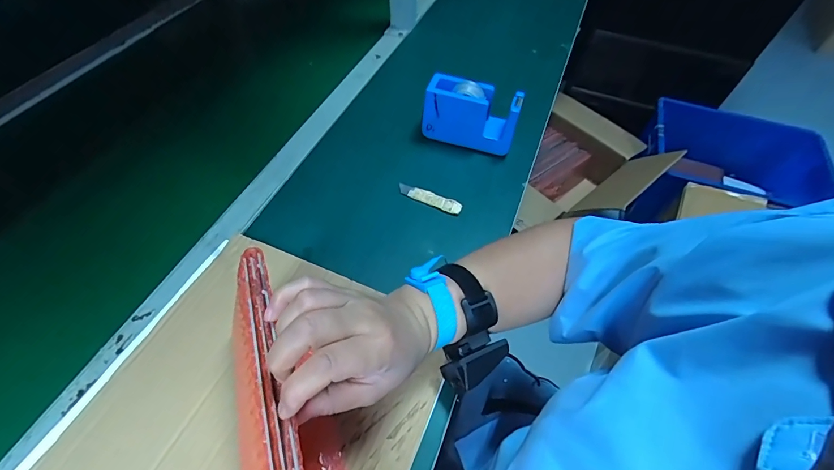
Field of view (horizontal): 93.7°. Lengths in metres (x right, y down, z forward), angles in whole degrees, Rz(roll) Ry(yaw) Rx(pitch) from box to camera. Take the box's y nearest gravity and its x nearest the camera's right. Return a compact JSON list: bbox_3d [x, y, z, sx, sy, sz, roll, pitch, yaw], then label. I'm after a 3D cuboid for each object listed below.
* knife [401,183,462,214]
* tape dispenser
[{"bbox_3d":[0.017,-0.048,0.512,0.087,0.006,0.018,20,78,17],"label":"knife"},{"bbox_3d":[0.075,-0.166,0.547,0.125,0.088,0.043,15,55,9],"label":"tape dispenser"}]

